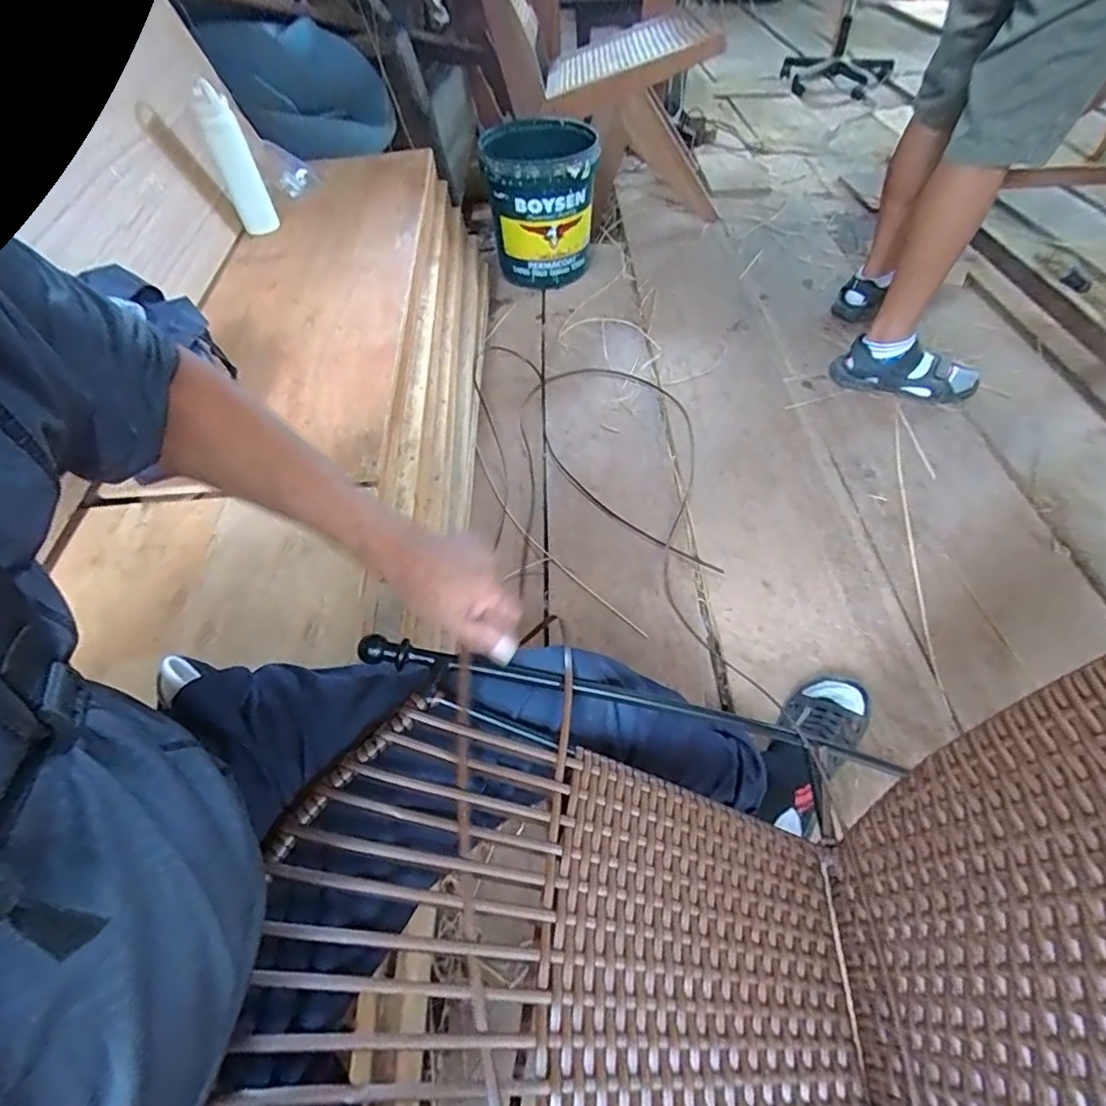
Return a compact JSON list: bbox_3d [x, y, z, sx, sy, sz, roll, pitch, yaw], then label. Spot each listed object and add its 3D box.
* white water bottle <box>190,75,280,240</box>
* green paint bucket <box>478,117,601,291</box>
[{"bbox_3d":[-0.603,-0.739,1.086,0.071,0.231,0.055,-23,54,-15],"label":"white water bottle"},{"bbox_3d":[-0.032,-0.952,1.567,0.291,0.330,0.333,-7,52,-2],"label":"green paint bucket"}]

